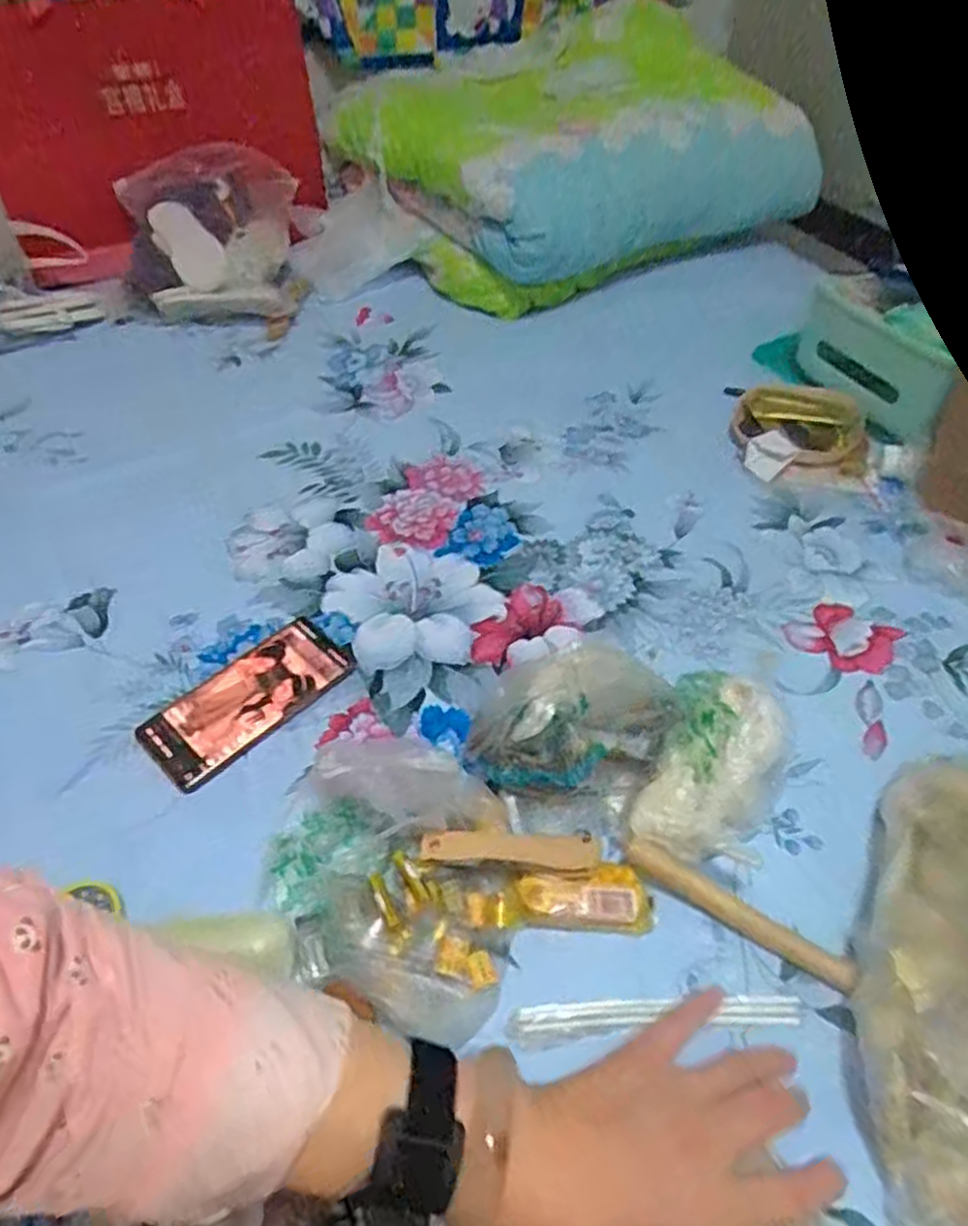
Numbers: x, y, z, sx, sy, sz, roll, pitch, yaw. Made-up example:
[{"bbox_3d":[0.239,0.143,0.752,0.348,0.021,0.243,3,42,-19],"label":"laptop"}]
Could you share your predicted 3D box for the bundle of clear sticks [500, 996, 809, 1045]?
[{"bbox_3d":[0.103,0.241,0.467,0.175,0.006,0.019,-3,49,-2],"label":"bundle of clear sticks"}]

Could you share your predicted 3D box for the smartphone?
[{"bbox_3d":[-0.189,0.067,0.624,0.078,0.007,0.165,36,58,27],"label":"smartphone"}]

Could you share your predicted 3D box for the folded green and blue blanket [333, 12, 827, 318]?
[{"bbox_3d":[0.152,-0.683,1.134,0.570,0.250,0.438,-27,53,-22],"label":"folded green and blue blanket"}]

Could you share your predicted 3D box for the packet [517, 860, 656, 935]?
[{"bbox_3d":[0.066,0.185,0.503,0.084,0.026,0.040,-2,49,-1],"label":"packet"}]

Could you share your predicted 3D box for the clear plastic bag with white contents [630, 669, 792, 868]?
[{"bbox_3d":[0.166,0.110,0.546,0.087,0.055,0.135,19,50,17],"label":"clear plastic bag with white contents"}]

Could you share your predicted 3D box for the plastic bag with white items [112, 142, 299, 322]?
[{"bbox_3d":[-0.381,-0.538,1.082,0.241,0.156,0.292,-12,49,-11],"label":"plastic bag with white items"}]

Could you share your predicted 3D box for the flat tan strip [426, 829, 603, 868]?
[{"bbox_3d":[0.019,0.159,0.525,0.119,0.014,0.022,0,49,0],"label":"flat tan strip"}]

